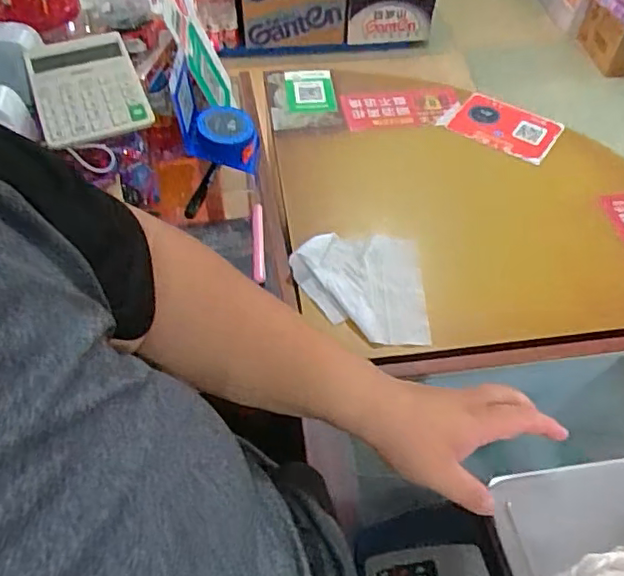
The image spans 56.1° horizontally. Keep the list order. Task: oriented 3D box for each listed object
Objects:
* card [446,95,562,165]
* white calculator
[{"bbox_3d":[0.313,-0.263,0.951,0.161,0.008,0.113,29,59,19],"label":"card"},{"bbox_3d":[-0.270,-0.240,0.704,0.123,0.018,0.153,-19,69,-9],"label":"white calculator"}]

